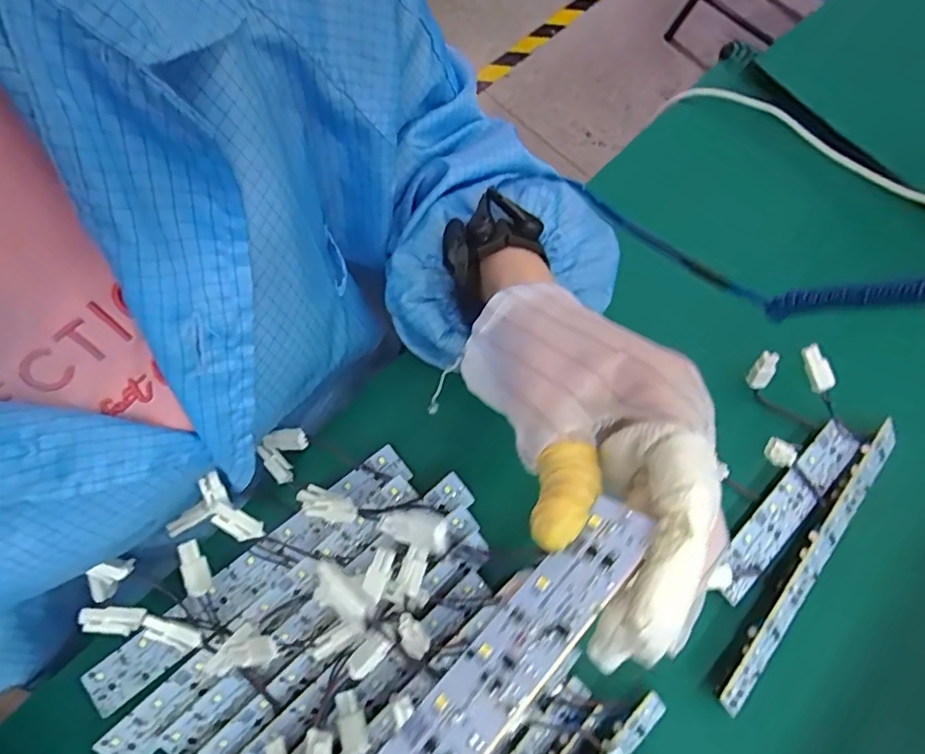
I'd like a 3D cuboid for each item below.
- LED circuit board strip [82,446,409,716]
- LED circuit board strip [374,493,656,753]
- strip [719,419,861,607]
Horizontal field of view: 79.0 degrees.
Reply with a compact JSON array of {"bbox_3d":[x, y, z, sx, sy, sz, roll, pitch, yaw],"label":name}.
[{"bbox_3d":[-0.112,0.105,0.305,0.193,0.010,0.024,-37,77,-13],"label":"LED circuit board strip"},{"bbox_3d":[-0.014,0.098,0.135,0.175,0.004,0.026,-44,34,-19],"label":"LED circuit board strip"},{"bbox_3d":[0.190,0.077,0.328,0.127,0.009,0.027,-42,78,-14],"label":"strip"}]

